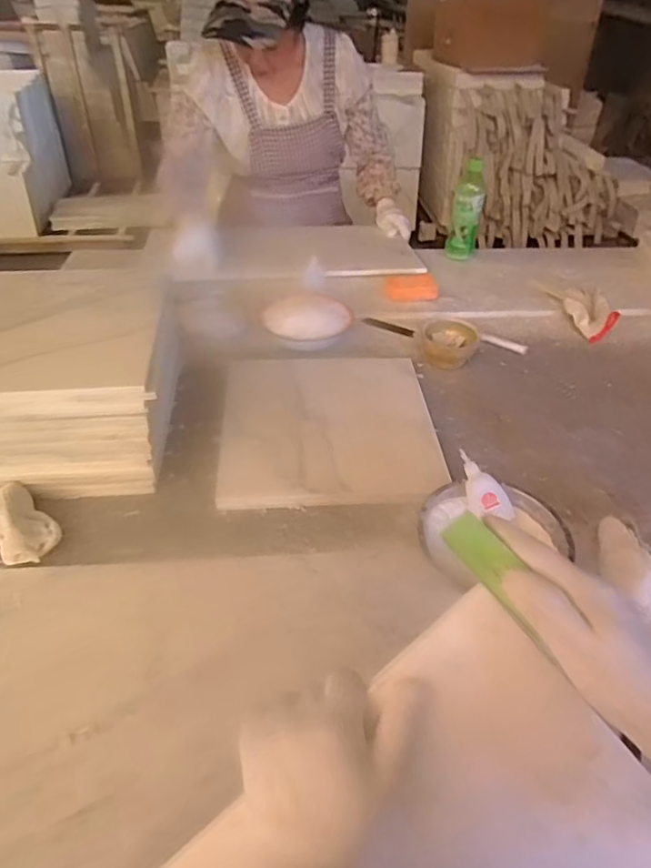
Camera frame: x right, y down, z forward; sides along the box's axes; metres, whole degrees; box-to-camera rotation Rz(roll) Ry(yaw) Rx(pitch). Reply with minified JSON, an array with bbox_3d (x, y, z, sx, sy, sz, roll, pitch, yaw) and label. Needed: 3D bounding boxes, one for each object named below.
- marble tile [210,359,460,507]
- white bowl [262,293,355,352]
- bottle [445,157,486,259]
[{"bbox_3d":[0.004,-0.016,0.778,0.298,0.023,0.279,-2,44,-4],"label":"marble tile"},{"bbox_3d":[-0.033,-0.207,0.953,0.160,0.038,0.148,-2,42,-3],"label":"white bowl"},{"bbox_3d":[0.309,-0.483,1.180,0.065,0.201,0.051,12,44,12],"label":"bottle"}]

